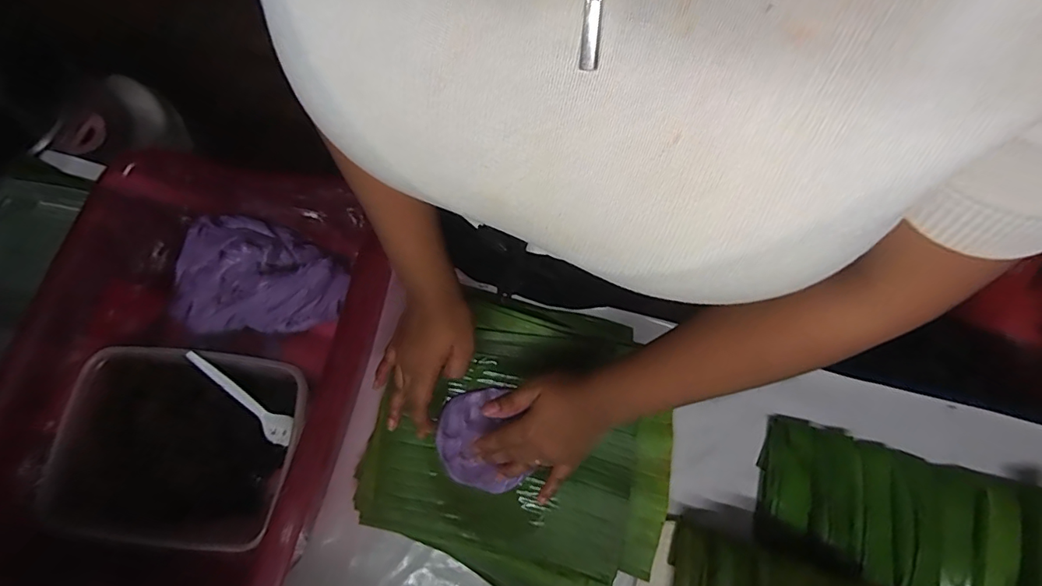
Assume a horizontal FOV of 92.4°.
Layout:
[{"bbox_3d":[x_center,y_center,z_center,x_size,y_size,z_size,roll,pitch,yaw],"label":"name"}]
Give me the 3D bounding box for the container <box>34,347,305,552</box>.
[{"bbox_3d":[-0.328,0.147,0.495,0.227,0.067,0.171,5,76,3],"label":"container"}]

